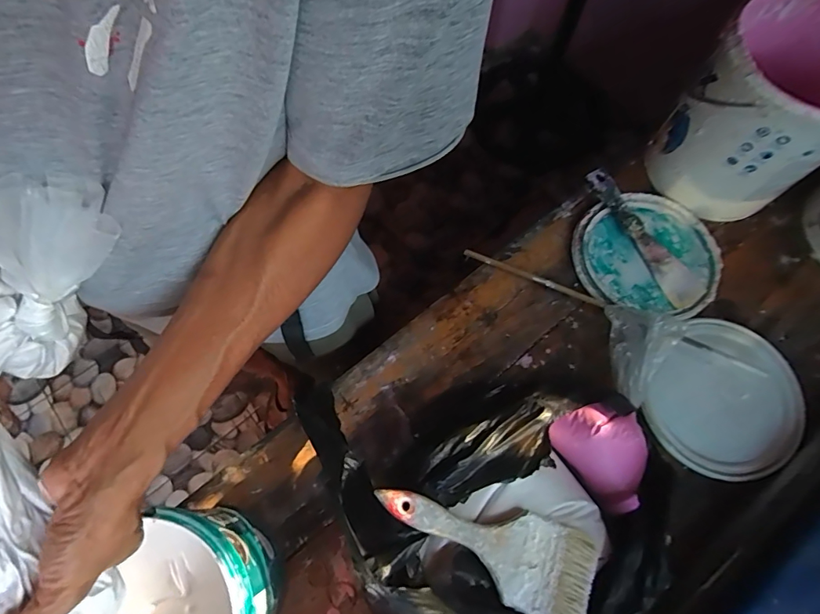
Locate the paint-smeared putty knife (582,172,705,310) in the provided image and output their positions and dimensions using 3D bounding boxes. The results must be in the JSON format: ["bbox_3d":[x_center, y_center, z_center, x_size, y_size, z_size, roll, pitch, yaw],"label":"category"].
[{"bbox_3d":[0.298,-0.096,0.568,0.048,0.020,0.200,-26,72,-9],"label":"paint-smeared putty knife"}]

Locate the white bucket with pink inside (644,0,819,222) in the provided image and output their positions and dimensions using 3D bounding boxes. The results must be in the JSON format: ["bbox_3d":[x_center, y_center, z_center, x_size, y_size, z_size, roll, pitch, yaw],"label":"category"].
[{"bbox_3d":[0.417,-0.228,0.529,0.172,0.183,0.165,0,70,0],"label":"white bucket with pink inside"}]

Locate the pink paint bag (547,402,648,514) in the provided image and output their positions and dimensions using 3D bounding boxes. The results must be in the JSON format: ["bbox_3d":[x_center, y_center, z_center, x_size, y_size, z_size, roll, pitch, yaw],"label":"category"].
[{"bbox_3d":[0.199,0.143,0.447,0.079,0.039,0.105,-39,75,-13],"label":"pink paint bag"}]

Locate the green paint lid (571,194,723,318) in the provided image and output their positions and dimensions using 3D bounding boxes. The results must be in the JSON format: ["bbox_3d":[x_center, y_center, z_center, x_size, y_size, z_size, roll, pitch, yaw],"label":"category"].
[{"bbox_3d":[0.303,-0.070,0.567,0.182,0.018,0.169,0,70,0],"label":"green paint lid"}]

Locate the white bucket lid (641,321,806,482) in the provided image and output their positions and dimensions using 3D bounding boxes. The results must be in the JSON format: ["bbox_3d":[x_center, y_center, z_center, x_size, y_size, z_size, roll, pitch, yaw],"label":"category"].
[{"bbox_3d":[0.362,0.105,0.513,0.176,0.018,0.164,0,70,0],"label":"white bucket lid"}]

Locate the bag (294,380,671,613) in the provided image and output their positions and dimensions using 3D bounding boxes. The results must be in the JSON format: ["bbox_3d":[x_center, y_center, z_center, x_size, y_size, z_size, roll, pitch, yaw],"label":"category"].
[{"bbox_3d":[0.066,0.210,0.401,0.371,0.110,0.290,3,70,1],"label":"bag"}]

